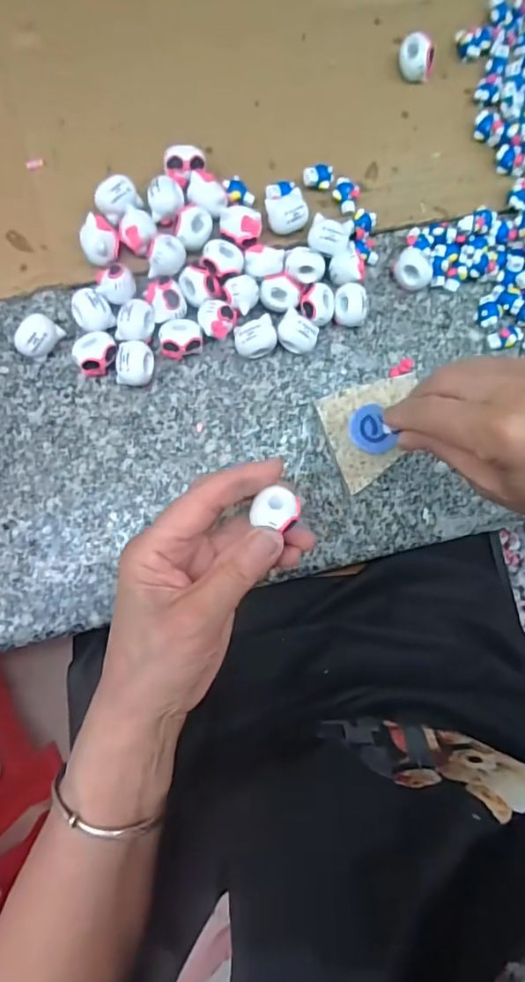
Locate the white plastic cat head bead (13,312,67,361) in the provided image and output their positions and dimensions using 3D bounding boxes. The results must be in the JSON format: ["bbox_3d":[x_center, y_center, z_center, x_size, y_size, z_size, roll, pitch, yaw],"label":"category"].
[{"bbox_3d":[-0.133,-0.091,0.315,0.020,0.021,0.025,37,81,-3],"label":"white plastic cat head bead"}]

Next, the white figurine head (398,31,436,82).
[{"bbox_3d":[0.105,-0.294,0.362,0.024,0.021,0.019,22,82,-5],"label":"white figurine head"}]

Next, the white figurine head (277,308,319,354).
[{"bbox_3d":[0.021,-0.097,0.334,0.024,0.022,0.020,34,81,-3],"label":"white figurine head"}]

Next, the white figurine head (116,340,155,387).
[{"bbox_3d":[-0.077,-0.076,0.320,0.021,0.021,0.027,-3,85,-8],"label":"white figurine head"}]

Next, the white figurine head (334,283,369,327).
[{"bbox_3d":[0.056,-0.118,0.341,0.020,0.021,0.024,6,84,-7],"label":"white figurine head"}]

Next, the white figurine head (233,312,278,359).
[{"bbox_3d":[-0.004,-0.093,0.330,0.025,0.022,0.022,-24,88,-9],"label":"white figurine head"}]

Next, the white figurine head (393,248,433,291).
[{"bbox_3d":[0.099,-0.145,0.351,0.026,0.018,0.022,32,81,-3],"label":"white figurine head"}]

